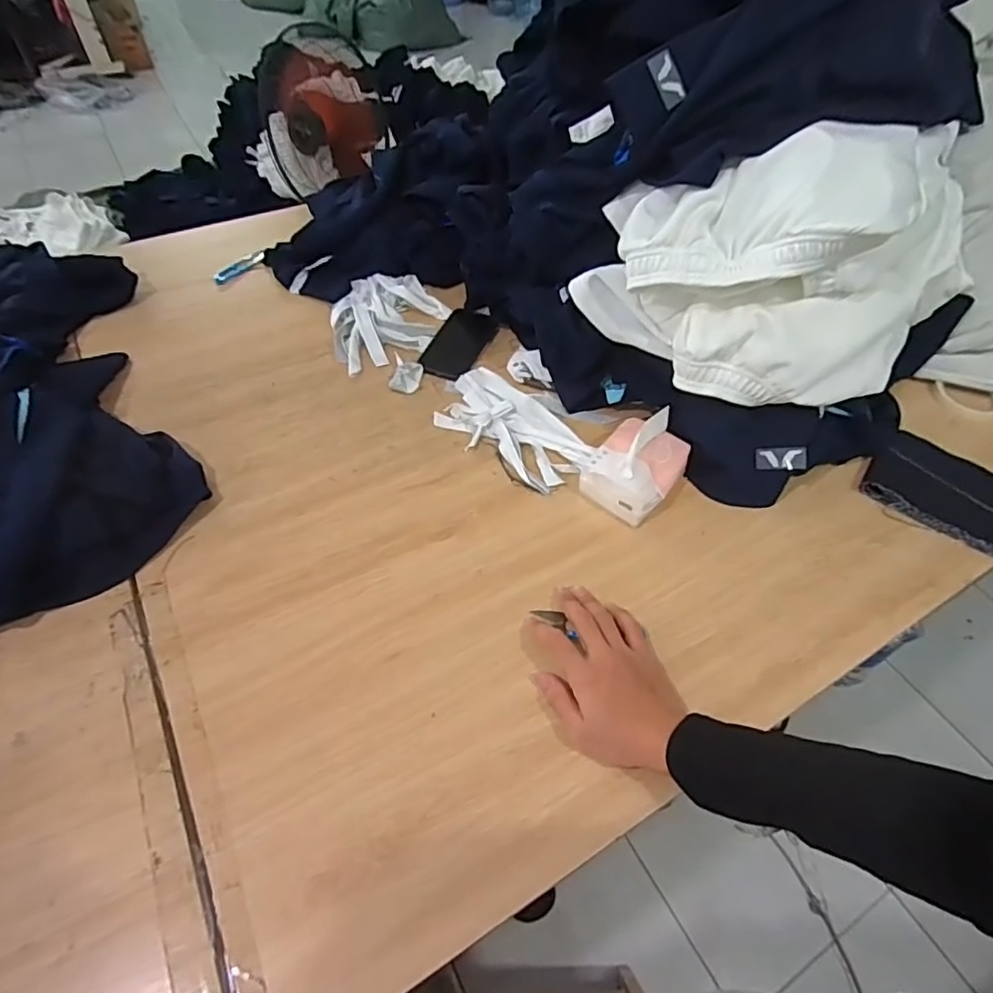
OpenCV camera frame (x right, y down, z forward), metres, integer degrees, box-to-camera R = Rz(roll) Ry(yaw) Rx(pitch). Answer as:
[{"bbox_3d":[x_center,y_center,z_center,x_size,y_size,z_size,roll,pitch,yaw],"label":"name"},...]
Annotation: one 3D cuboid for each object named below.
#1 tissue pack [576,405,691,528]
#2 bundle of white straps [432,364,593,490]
[{"bbox_3d":[0.177,-0.041,0.734,0.097,0.072,0.127,33,57,22],"label":"tissue pack"},{"bbox_3d":[0.021,-0.095,0.802,0.122,0.018,0.243,-37,61,-27],"label":"bundle of white straps"}]

